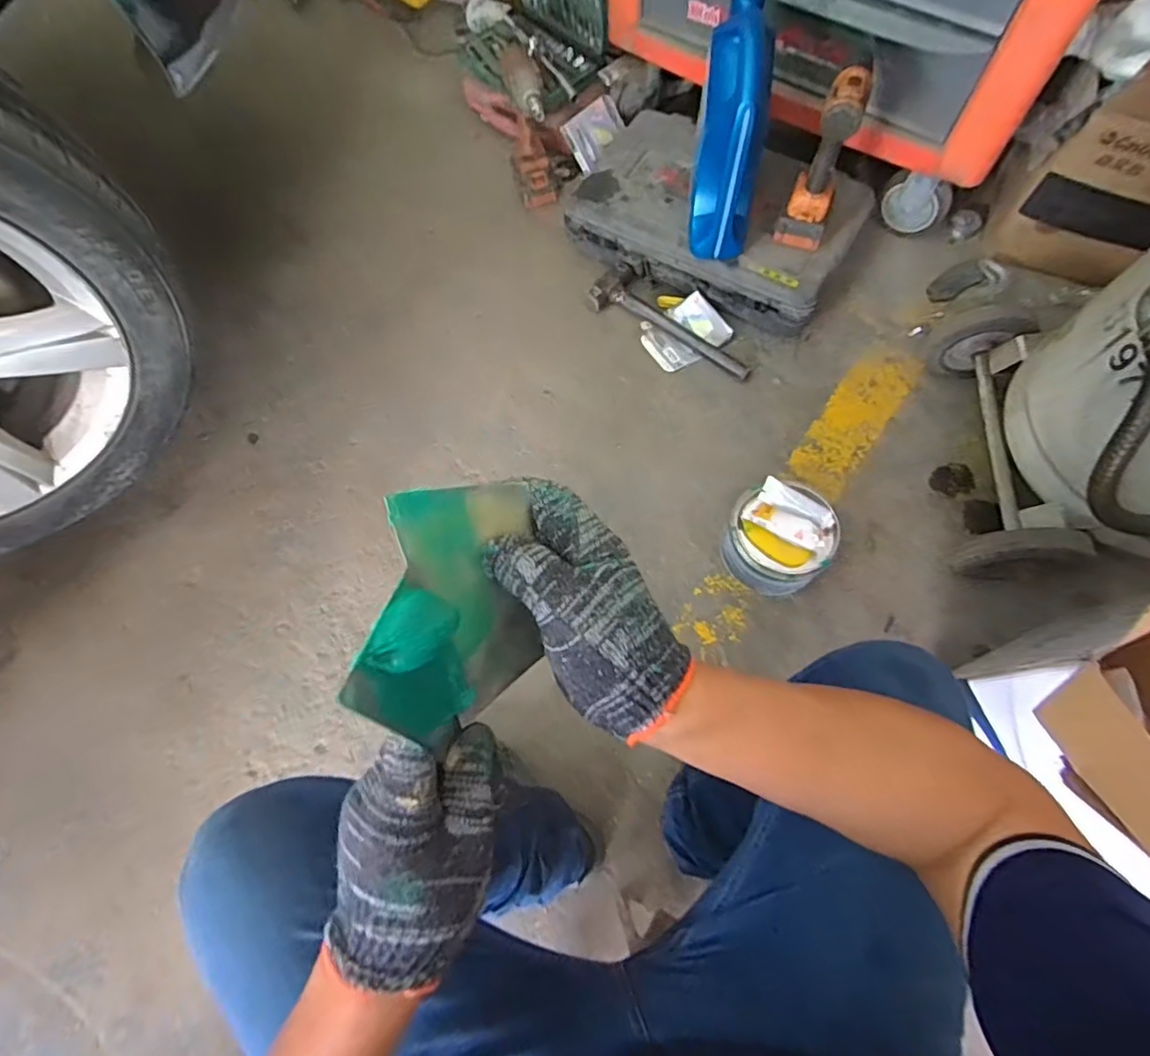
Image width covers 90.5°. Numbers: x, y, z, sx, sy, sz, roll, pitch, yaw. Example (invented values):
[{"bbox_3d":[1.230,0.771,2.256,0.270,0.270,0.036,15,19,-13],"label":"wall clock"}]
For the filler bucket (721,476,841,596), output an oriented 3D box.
[{"bbox_3d":[0.301,0.018,0.865,0.147,0.137,0.142,-1,70,4],"label":"filler bucket"}]

